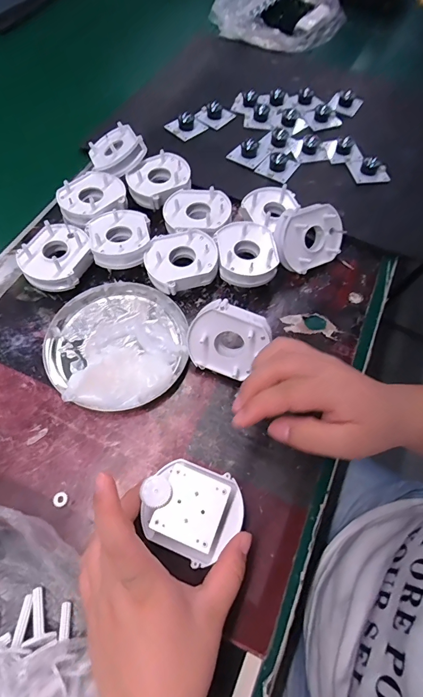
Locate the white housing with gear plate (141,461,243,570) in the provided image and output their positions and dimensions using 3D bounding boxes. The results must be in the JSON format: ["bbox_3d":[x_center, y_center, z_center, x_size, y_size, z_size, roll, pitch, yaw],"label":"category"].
[{"bbox_3d":[-0.013,0.108,0.249,0.064,0.024,0.059,27,64,12],"label":"white housing with gear plate"}]

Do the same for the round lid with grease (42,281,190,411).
[{"bbox_3d":[-0.087,-0.009,0.333,0.126,0.027,0.126,1,62,-1],"label":"round lid with grease"}]

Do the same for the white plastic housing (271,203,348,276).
[{"bbox_3d":[0.099,-0.112,0.374,0.070,0.060,0.026,-19,23,-14],"label":"white plastic housing"}]

